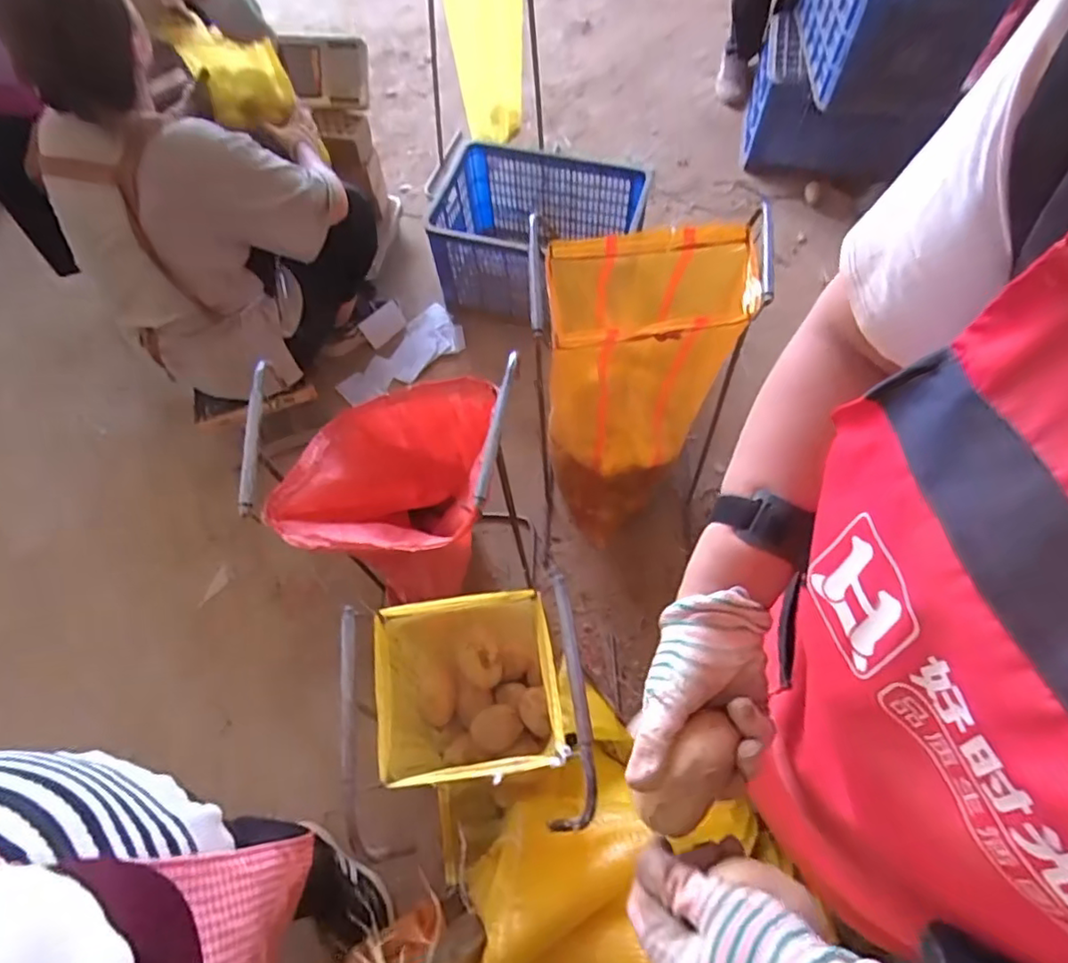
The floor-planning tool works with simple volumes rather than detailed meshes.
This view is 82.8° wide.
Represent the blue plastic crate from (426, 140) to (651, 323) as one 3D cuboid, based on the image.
[{"bbox_3d":[-0.002,-0.600,1.513,0.461,0.274,0.352,19,66,11],"label":"blue plastic crate"}]

